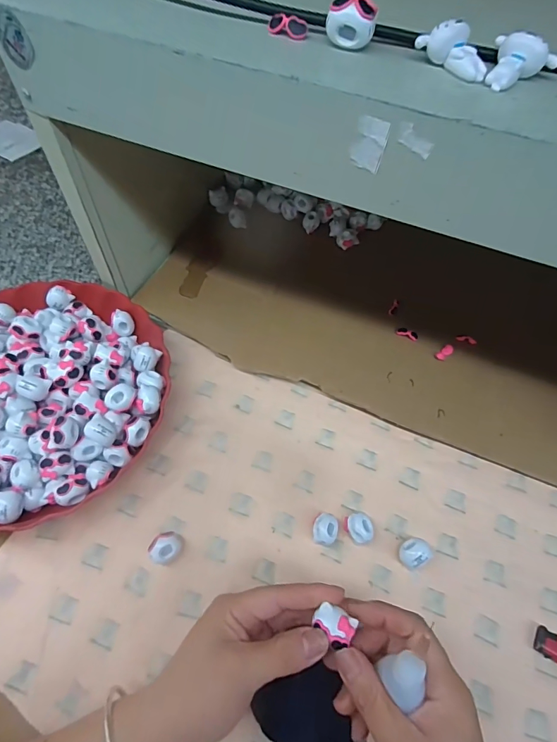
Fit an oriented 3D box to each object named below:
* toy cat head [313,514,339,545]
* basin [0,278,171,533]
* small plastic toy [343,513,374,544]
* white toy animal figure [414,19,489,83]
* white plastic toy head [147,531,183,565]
[{"bbox_3d":[0.040,0.136,0.349,0.021,0.017,0.025,9,61,2],"label":"toy cat head"},{"bbox_3d":[-0.224,0.020,0.381,0.232,0.068,0.233,1,61,-2],"label":"basin"},{"bbox_3d":[0.069,0.135,0.350,0.021,0.019,0.024,-27,65,-17],"label":"small plastic toy"},{"bbox_3d":[0.092,-0.167,0.211,0.038,0.016,0.016,30,64,18],"label":"white toy animal figure"},{"bbox_3d":[-0.092,0.146,0.335,0.022,0.020,0.026,35,65,16],"label":"white plastic toy head"}]

